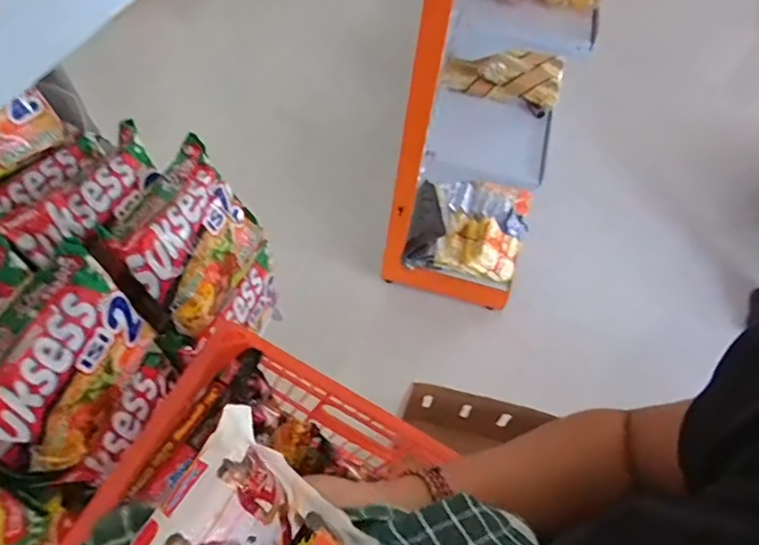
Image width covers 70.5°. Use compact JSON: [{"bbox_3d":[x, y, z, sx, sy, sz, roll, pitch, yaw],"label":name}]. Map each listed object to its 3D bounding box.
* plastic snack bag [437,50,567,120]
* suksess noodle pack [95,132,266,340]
[{"bbox_3d":[0.317,-0.509,1.385,0.288,0.109,0.115,16,54,8],"label":"plastic snack bag"},{"bbox_3d":[-0.163,-0.030,0.468,0.050,0.111,0.135,-10,41,32],"label":"suksess noodle pack"}]

